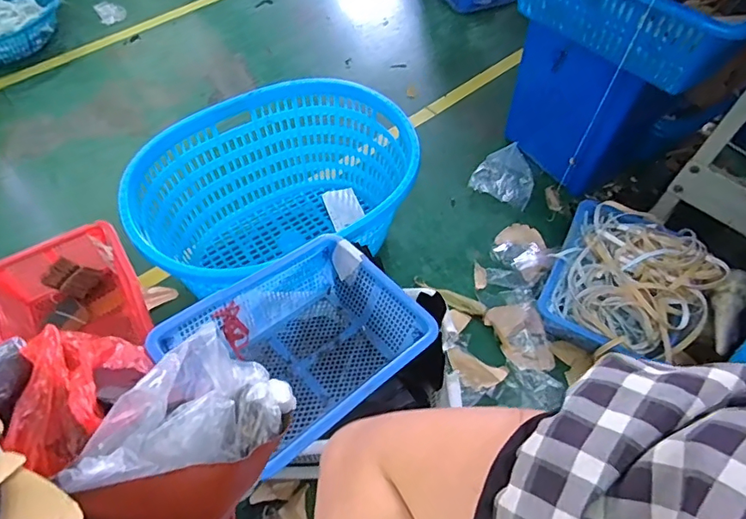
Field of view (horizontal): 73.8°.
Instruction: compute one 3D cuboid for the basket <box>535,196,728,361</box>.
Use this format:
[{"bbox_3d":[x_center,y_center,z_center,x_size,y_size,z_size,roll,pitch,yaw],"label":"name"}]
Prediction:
[{"bbox_3d":[0.605,0.062,1.208,0.350,0.189,0.389,32,62,18],"label":"basket"}]

